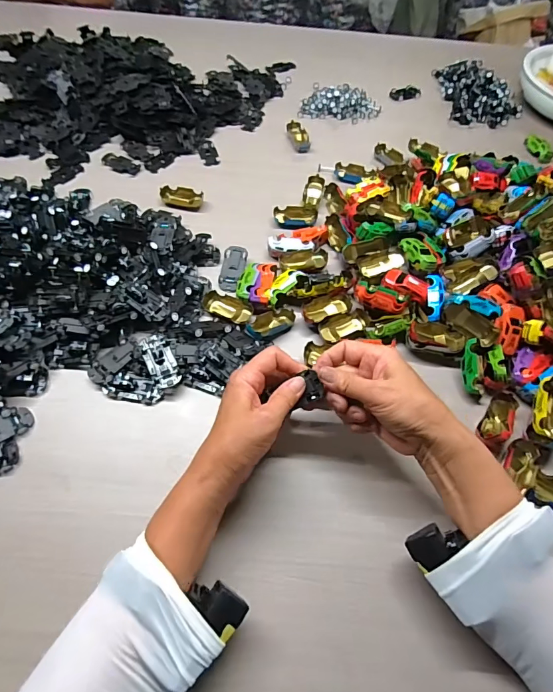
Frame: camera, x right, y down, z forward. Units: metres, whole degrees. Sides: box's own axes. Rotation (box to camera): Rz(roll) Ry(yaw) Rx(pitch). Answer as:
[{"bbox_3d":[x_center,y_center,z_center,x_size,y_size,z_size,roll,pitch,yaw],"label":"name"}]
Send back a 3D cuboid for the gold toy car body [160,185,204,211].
[{"bbox_3d":[-0.143,-0.224,0.603,0.063,0.018,0.030,5,59,0],"label":"gold toy car body"}]

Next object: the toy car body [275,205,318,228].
[{"bbox_3d":[0.028,-0.191,0.591,0.063,0.015,0.033,-1,59,-3],"label":"toy car body"}]

